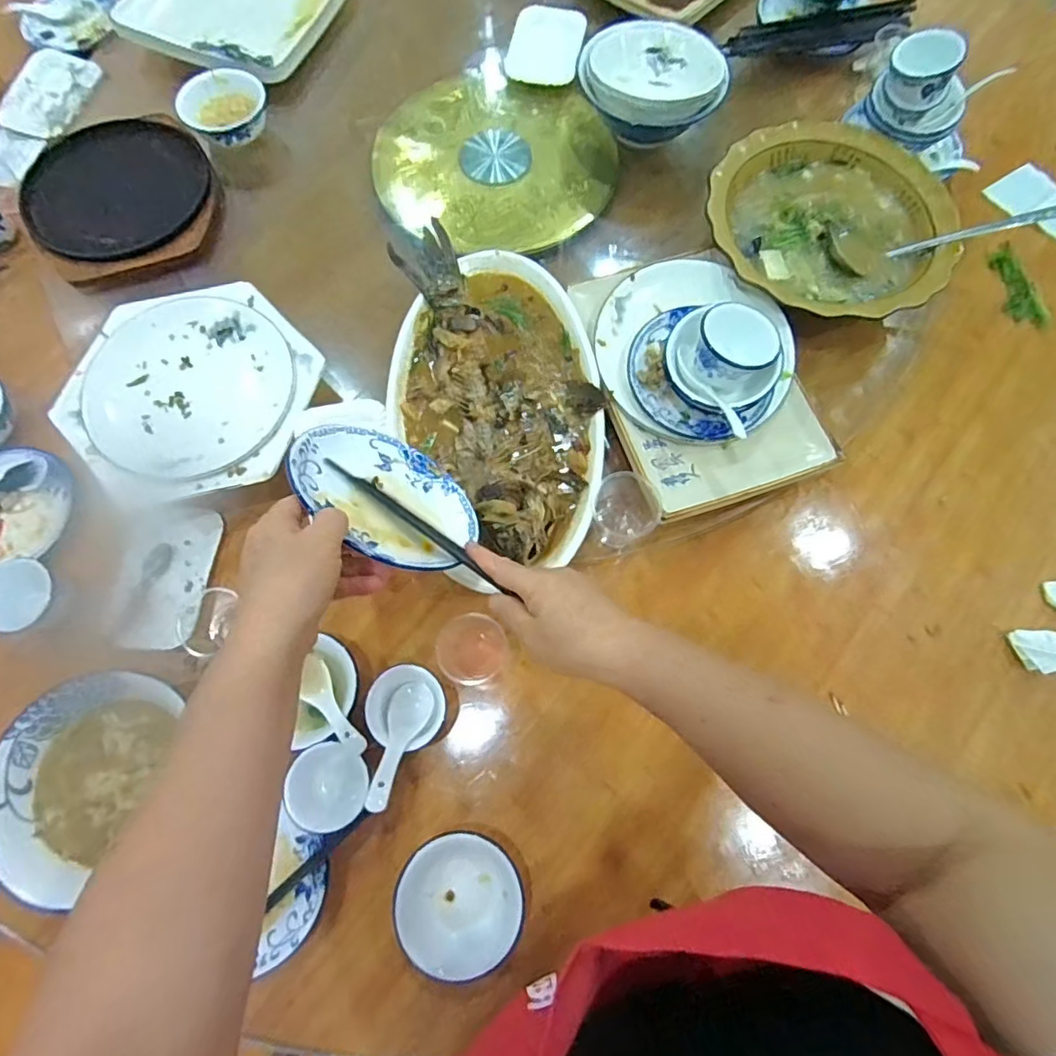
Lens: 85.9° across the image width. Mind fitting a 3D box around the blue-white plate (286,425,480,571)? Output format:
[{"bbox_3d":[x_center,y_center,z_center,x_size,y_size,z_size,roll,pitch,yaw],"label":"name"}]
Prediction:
[{"bbox_3d":[-0.115,-0.025,0.464,0.156,0.017,0.152,16,37,-34],"label":"blue-white plate"}]

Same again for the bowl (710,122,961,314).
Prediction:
[{"bbox_3d":[0.358,-0.357,0.686,0.290,0.079,0.260,3,72,1],"label":"bowl"}]

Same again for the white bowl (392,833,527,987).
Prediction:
[{"bbox_3d":[-0.061,0.337,0.519,0.109,0.056,0.107,0,72,0],"label":"white bowl"}]

